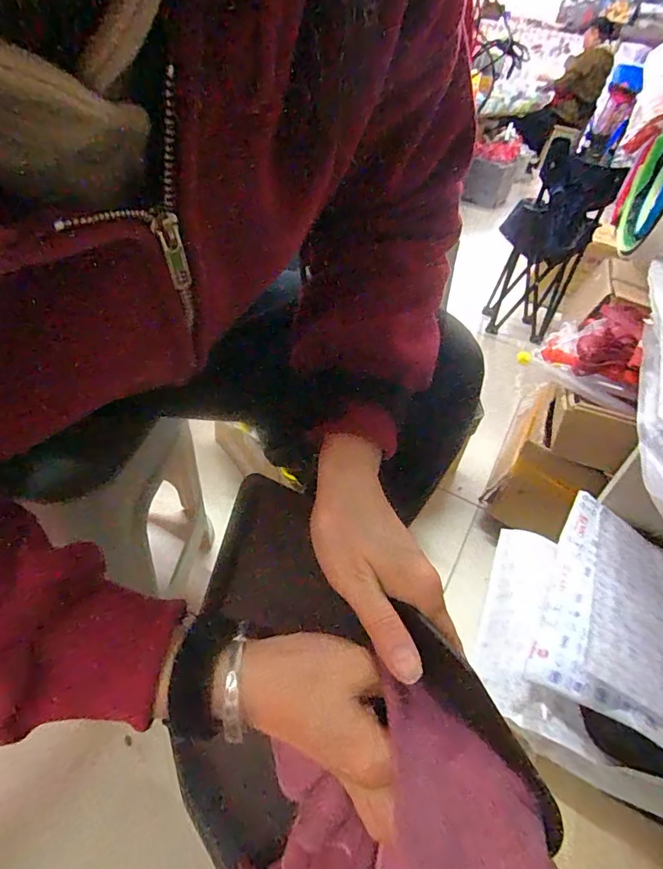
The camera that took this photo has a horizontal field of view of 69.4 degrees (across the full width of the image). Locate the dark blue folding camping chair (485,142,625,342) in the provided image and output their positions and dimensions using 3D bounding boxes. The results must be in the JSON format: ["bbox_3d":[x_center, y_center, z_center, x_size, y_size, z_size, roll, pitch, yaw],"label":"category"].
[{"bbox_3d":[0.628,-0.548,1.455,0.244,0.527,0.148,20,39,11],"label":"dark blue folding camping chair"}]

